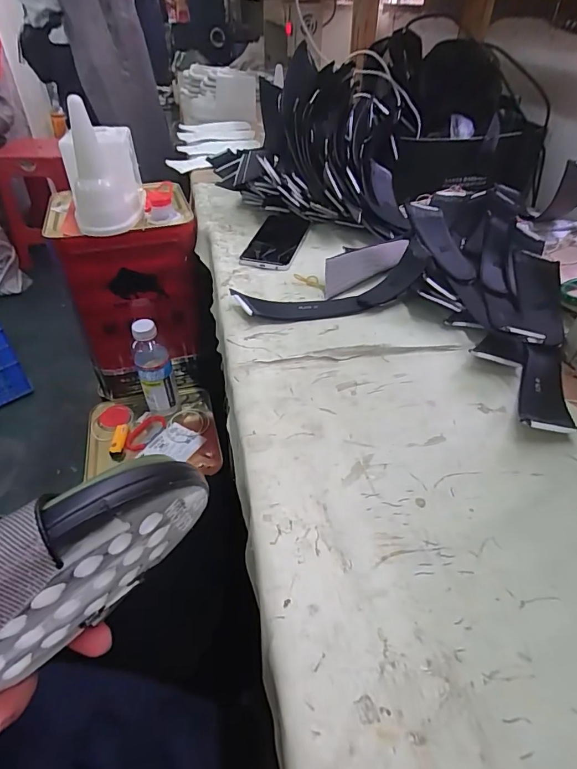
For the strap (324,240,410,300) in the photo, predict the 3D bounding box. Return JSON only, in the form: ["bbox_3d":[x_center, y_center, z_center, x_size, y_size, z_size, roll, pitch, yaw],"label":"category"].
[{"bbox_3d":[0.102,-0.163,0.567,0.153,0.045,0.013,-30,11,-20],"label":"strap"}]

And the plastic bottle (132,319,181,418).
[{"bbox_3d":[-0.253,-0.028,0.810,0.063,0.204,0.054,-13,44,-15],"label":"plastic bottle"}]

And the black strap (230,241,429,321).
[{"bbox_3d":[0.064,-0.119,0.522,0.256,0.042,0.065,-10,43,-13],"label":"black strap"}]

